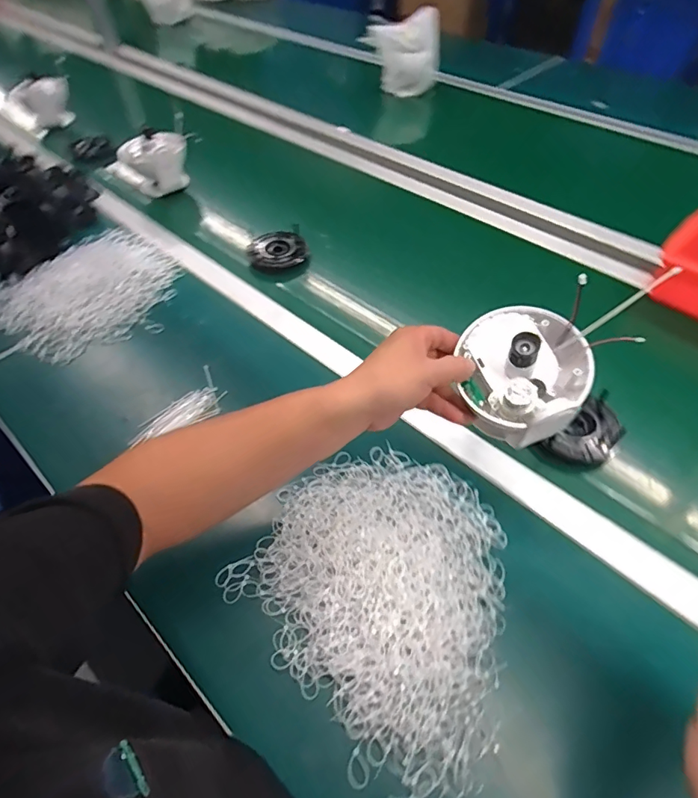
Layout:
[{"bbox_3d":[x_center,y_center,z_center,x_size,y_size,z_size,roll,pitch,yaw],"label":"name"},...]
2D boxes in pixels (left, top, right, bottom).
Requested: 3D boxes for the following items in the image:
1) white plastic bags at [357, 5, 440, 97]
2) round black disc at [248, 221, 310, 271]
[{"bbox_3d":[0.132,-0.876,1.218,0.204,0.158,0.069,-13,53,-10],"label":"white plastic bags"},{"bbox_3d":[-0.122,-0.257,0.818,0.097,0.028,0.097,0,52,0],"label":"round black disc"}]

